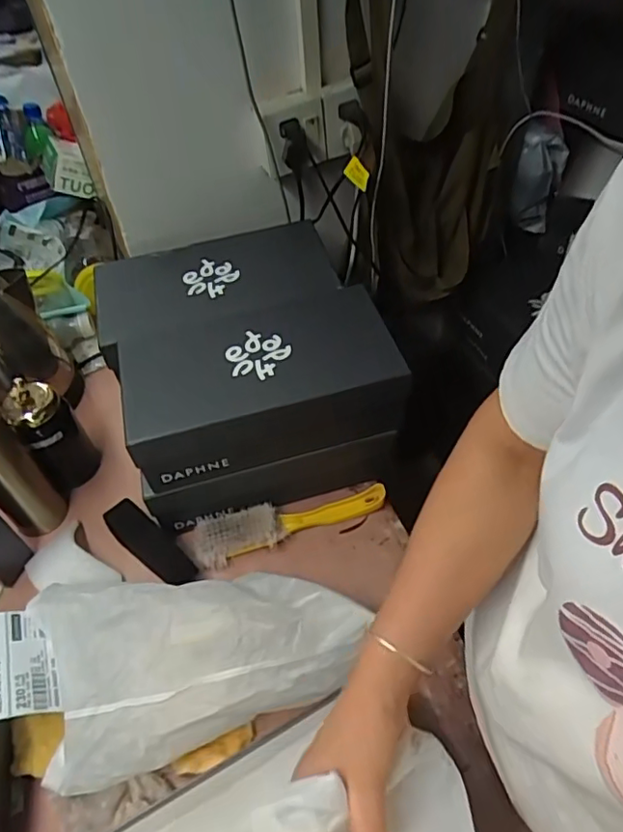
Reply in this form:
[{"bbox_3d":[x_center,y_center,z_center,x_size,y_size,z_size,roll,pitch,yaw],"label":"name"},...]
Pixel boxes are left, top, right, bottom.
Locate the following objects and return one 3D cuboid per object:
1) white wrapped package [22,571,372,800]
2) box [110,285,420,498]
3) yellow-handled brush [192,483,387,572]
[{"bbox_3d":[-0.100,0.224,0.572,0.318,0.081,0.181,-13,51,-7],"label":"white wrapped package"},{"bbox_3d":[-0.056,-0.039,0.660,0.288,0.096,0.161,-14,51,-7],"label":"box"},{"bbox_3d":[-0.026,0.121,0.694,0.231,0.031,0.051,-16,51,-9],"label":"yellow-handled brush"}]

